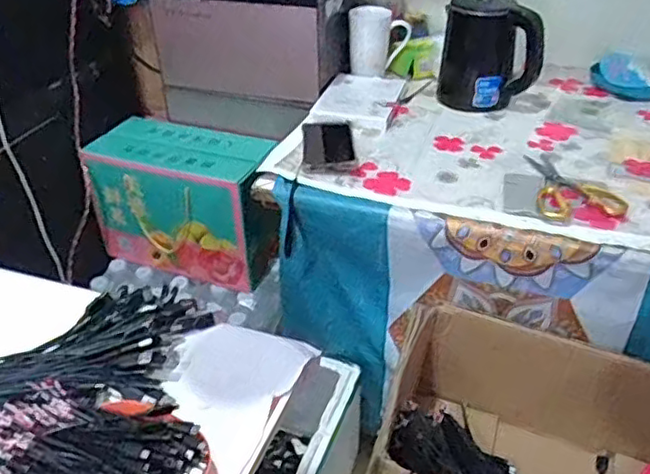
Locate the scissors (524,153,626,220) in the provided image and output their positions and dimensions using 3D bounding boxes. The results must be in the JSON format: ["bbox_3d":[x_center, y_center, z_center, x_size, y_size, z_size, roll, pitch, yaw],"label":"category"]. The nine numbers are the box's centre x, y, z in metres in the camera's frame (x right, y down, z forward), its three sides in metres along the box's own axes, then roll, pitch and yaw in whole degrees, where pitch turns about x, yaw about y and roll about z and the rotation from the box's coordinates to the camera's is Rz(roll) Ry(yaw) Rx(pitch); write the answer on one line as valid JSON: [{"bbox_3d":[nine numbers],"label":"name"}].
[{"bbox_3d":[0.332,-0.075,0.878,0.111,0.010,0.178,-1,36,-1],"label":"scissors"}]

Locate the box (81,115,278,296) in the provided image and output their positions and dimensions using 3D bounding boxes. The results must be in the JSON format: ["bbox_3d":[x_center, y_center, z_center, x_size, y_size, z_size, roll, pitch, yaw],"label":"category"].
[{"bbox_3d":[-0.258,-0.070,1.219,0.315,0.236,0.163,13,38,18],"label":"box"}]

